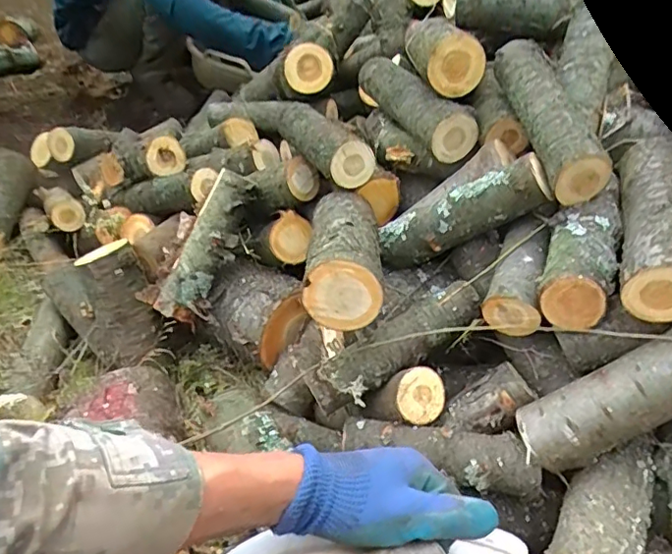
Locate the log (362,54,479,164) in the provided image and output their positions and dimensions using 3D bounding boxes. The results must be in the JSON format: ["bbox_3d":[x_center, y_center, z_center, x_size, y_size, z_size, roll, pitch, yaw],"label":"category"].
[{"bbox_3d":[0.103,-0.250,0.771,0.057,0.062,0.258,-17,46,-11],"label":"log"}]

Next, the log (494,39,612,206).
[{"bbox_3d":[0.231,-0.181,0.624,0.054,0.070,0.231,-7,45,-1],"label":"log"}]

